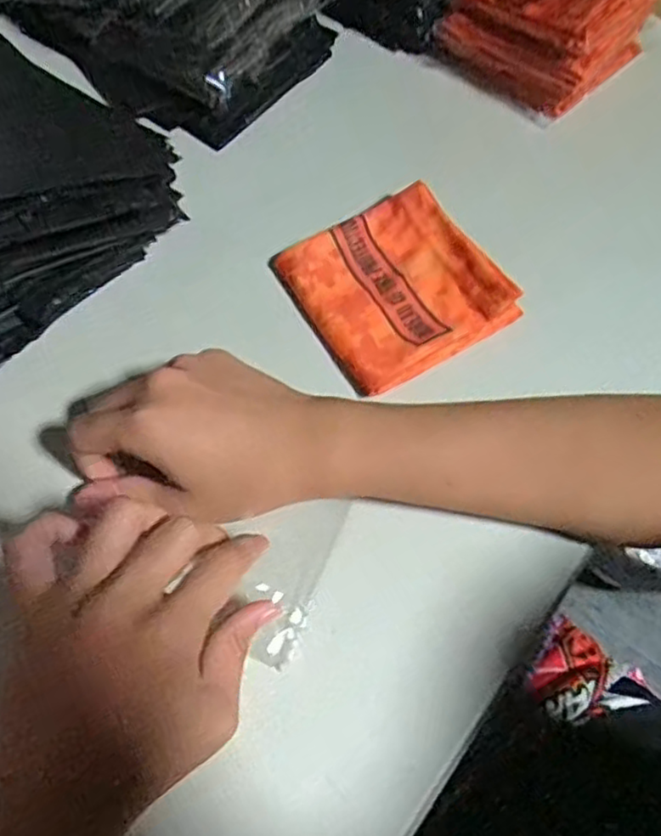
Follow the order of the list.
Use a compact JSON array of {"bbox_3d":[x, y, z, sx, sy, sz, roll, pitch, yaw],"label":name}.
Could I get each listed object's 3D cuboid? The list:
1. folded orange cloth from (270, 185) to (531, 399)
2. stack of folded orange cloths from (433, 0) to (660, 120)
[{"bbox_3d":[0.041,-0.087,0.437,0.116,0.025,0.118,-28,69,-16],"label":"folded orange cloth"},{"bbox_3d":[0.175,-0.321,0.534,0.128,0.077,0.132,38,68,14],"label":"stack of folded orange cloths"}]

